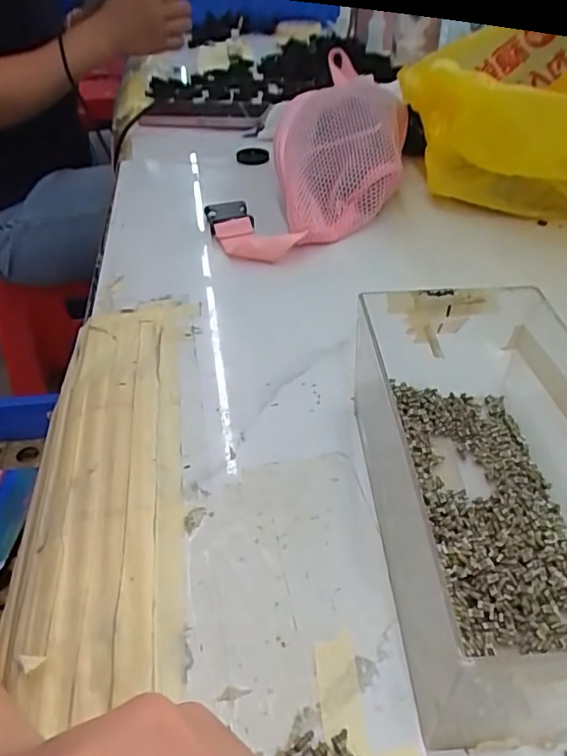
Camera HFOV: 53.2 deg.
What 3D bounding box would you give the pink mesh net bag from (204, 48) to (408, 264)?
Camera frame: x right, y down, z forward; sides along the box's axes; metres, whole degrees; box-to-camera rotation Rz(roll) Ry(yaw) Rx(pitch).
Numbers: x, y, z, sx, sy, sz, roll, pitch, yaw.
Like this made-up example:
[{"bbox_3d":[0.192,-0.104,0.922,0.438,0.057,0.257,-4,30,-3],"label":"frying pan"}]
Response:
[{"bbox_3d":[0.038,-0.199,0.513,0.132,0.046,0.282,17,61,20],"label":"pink mesh net bag"}]

